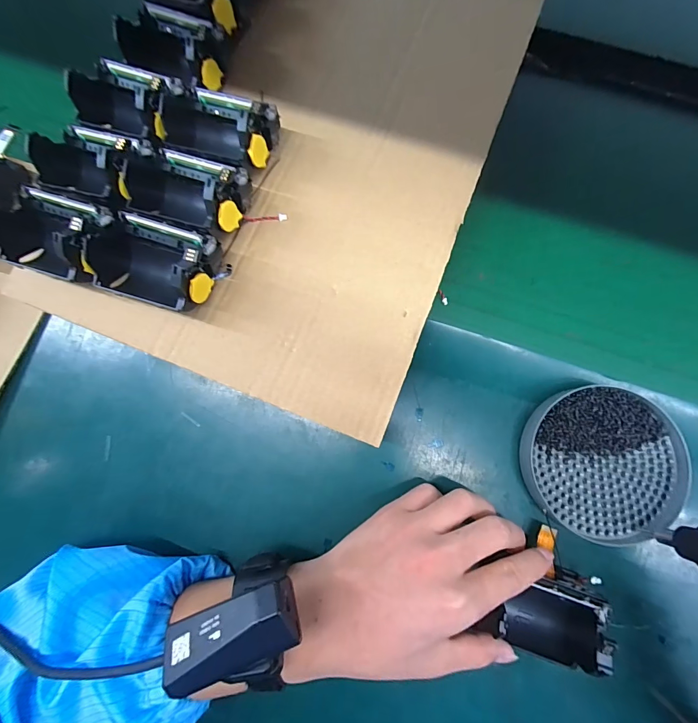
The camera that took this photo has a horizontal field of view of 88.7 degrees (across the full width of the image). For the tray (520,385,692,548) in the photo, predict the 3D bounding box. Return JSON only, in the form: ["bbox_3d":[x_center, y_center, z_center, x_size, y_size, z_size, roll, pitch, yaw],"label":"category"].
[{"bbox_3d":[0.195,0.077,0.275,0.115,0.022,0.111,0,81,0],"label":"tray"}]

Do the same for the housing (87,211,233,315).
[{"bbox_3d":[-0.129,-0.066,0.236,0.077,0.042,0.054,17,81,3],"label":"housing"}]

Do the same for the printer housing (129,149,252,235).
[{"bbox_3d":[-0.112,-0.118,0.246,0.077,0.046,0.055,18,81,3],"label":"printer housing"}]

